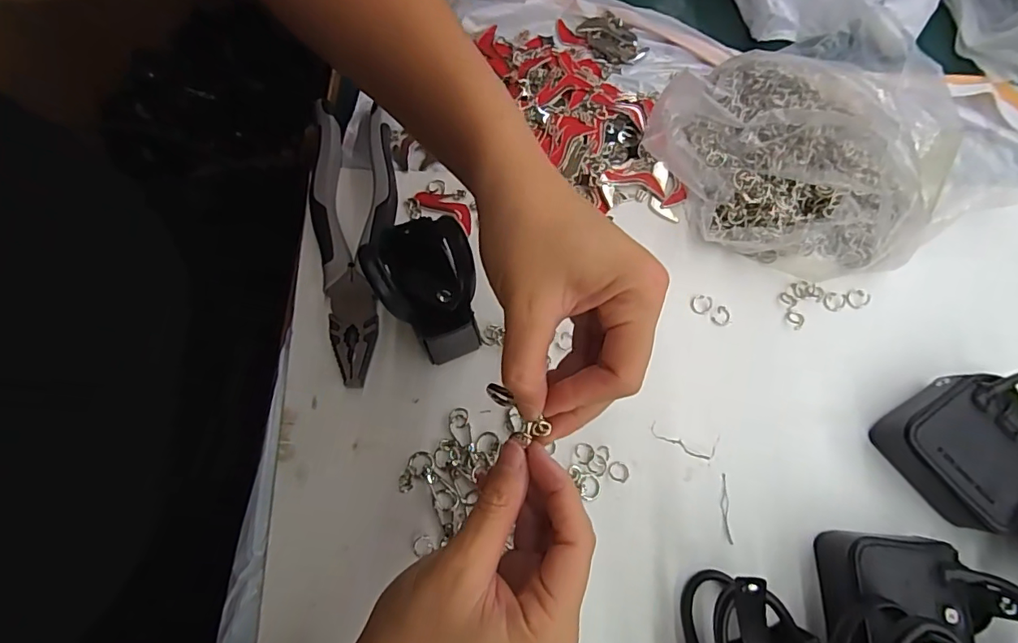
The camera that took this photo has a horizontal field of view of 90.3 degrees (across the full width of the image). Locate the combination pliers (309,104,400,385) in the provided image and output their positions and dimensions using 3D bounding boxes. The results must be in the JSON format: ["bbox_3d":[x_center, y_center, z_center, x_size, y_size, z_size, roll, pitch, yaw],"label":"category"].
[{"bbox_3d":[-0.100,-0.052,0.333,0.051,0.020,0.185,-5,76,-3],"label":"combination pliers"}]

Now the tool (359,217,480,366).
[{"bbox_3d":[-0.045,-0.019,0.286,0.051,0.096,0.071,-7,76,-4],"label":"tool"}]

